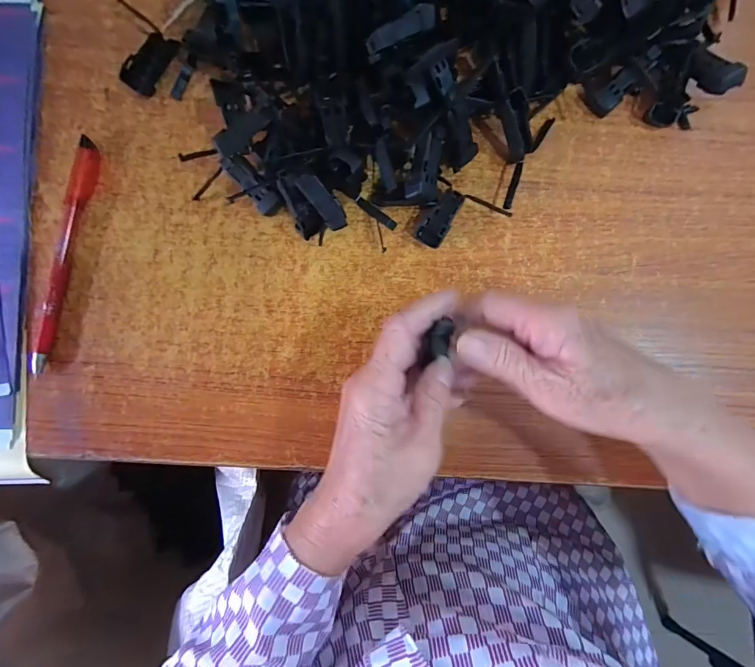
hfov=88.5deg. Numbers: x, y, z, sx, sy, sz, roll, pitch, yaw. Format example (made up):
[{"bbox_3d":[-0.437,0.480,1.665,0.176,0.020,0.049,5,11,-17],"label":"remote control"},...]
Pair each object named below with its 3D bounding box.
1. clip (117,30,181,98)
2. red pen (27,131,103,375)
[{"bbox_3d":[-0.170,-0.203,0.291,0.022,0.013,0.048,28,88,0],"label":"clip"},{"bbox_3d":[-0.230,-0.057,0.284,0.015,0.009,0.173,12,88,-1],"label":"red pen"}]

